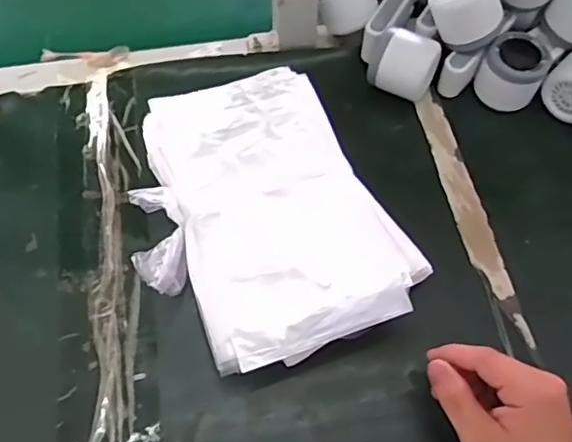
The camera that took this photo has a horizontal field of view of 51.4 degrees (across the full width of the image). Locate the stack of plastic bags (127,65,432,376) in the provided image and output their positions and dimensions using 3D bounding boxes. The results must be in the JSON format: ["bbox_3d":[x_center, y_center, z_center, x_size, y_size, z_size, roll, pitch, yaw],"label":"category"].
[{"bbox_3d":[-0.021,-0.001,0.484,0.186,0.074,0.238,-26,64,-14],"label":"stack of plastic bags"}]

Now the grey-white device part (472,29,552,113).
[{"bbox_3d":[0.217,-0.144,0.569,0.057,0.050,0.056,24,63,14],"label":"grey-white device part"}]

